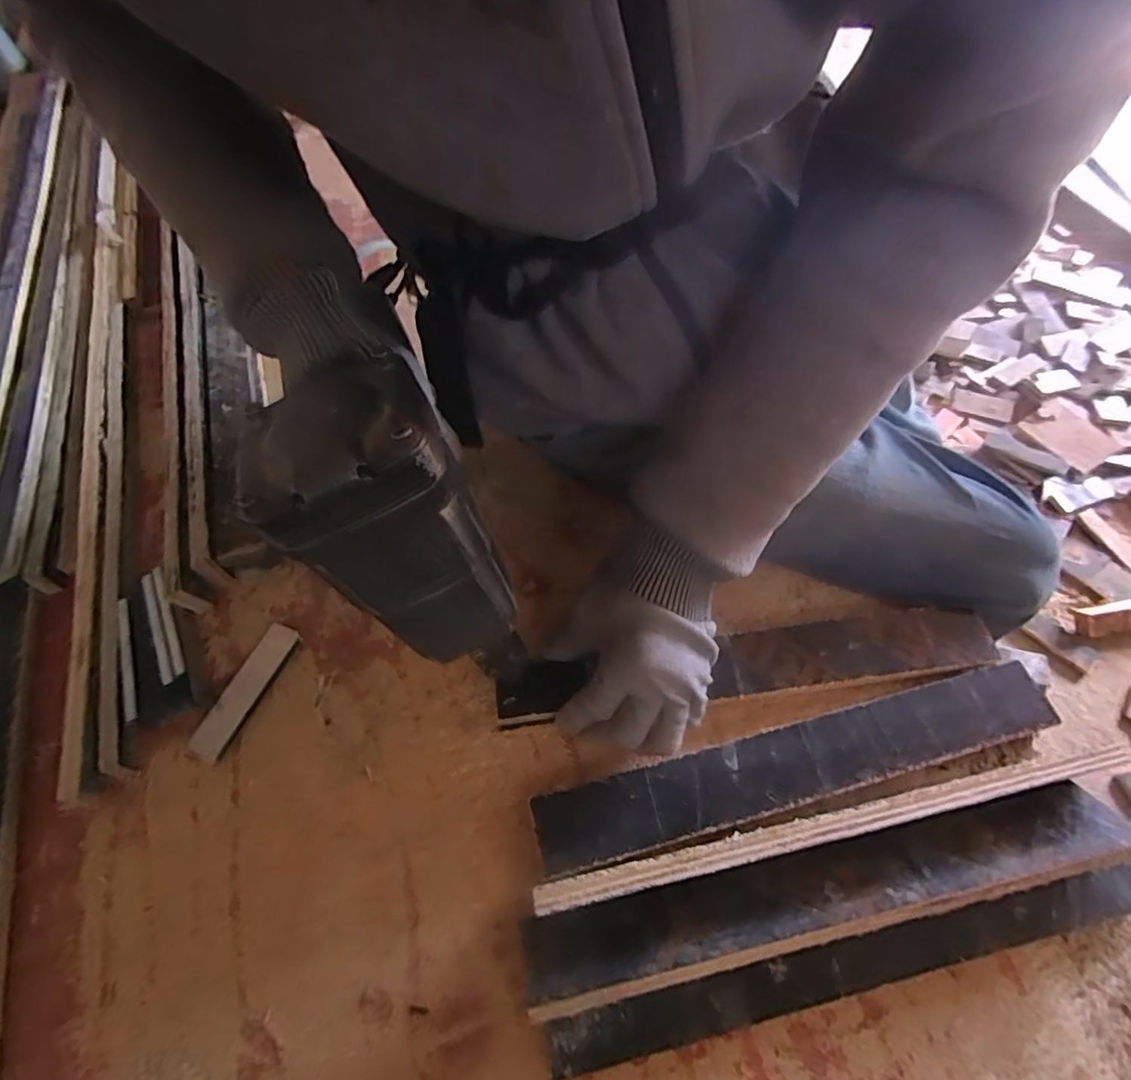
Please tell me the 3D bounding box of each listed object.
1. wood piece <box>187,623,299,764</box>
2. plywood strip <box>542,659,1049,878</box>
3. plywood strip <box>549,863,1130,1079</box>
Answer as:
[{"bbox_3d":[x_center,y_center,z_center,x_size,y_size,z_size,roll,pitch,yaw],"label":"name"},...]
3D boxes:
[{"bbox_3d":[-0.240,0.112,0.424,0.027,0.007,0.105,17,64,10],"label":"wood piece"},{"bbox_3d":[0.160,0.150,0.384,0.365,0.015,0.046,-14,63,-6],"label":"plywood strip"},{"bbox_3d":[0.173,0.245,0.328,0.365,0.018,0.030,-11,62,-4],"label":"plywood strip"}]

